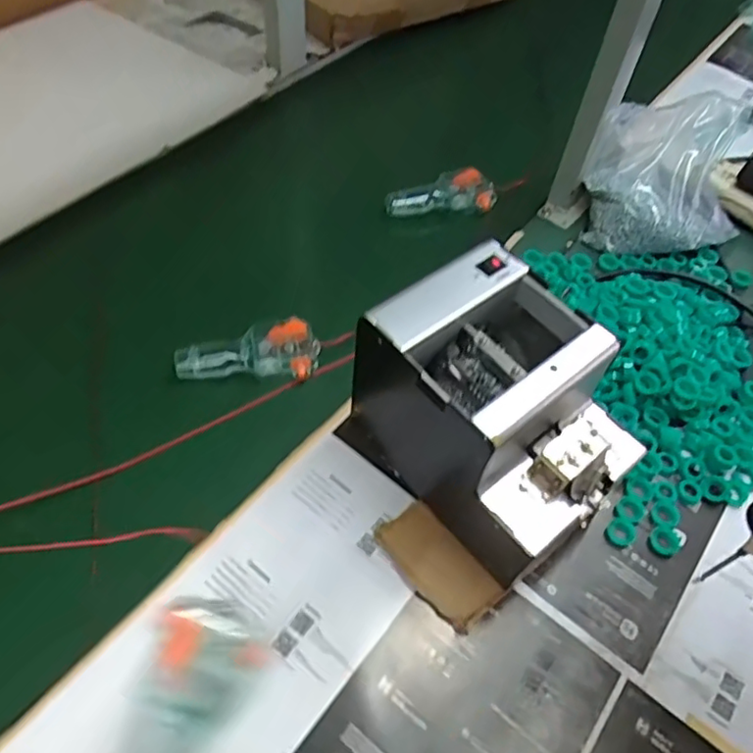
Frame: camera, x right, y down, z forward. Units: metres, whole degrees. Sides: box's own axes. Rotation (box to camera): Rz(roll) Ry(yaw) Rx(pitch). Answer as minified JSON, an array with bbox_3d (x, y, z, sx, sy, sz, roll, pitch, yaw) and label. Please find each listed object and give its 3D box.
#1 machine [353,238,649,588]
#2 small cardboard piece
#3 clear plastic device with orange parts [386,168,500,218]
[{"bbox_3d":[0.087,0.031,0.456,0.126,0.156,0.180,-32,63,-24],"label":"machine"},{"bbox_3d":[0.045,0.140,0.465,0.047,0.013,0.093,-34,64,-25],"label":"small cardboard piece"},{"bbox_3d":[0.074,-0.206,0.698,0.123,0.044,0.030,-3,55,-7],"label":"clear plastic device with orange parts"}]

